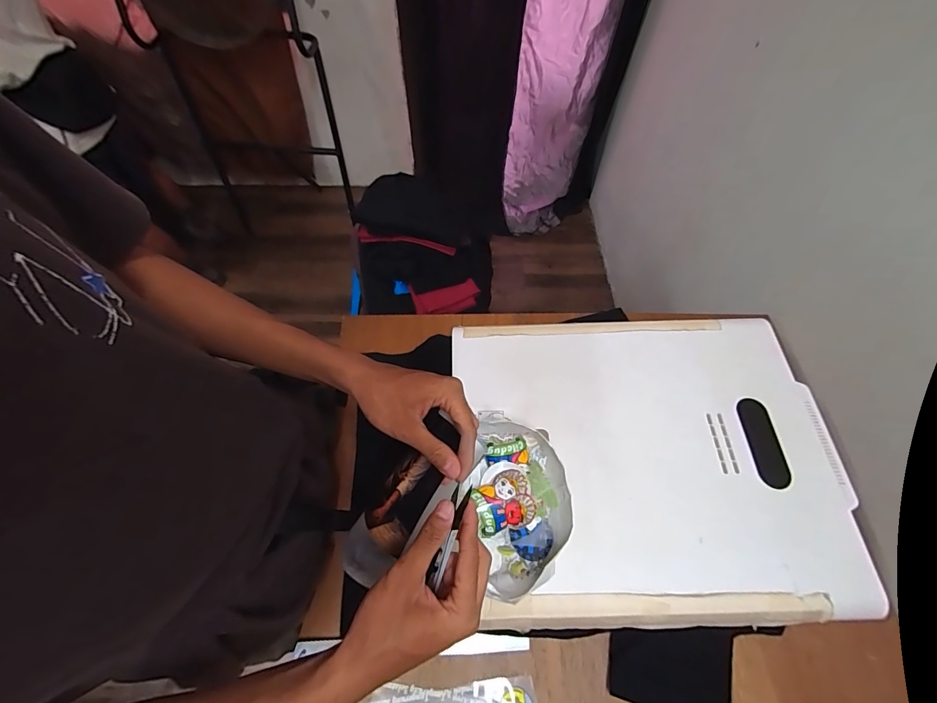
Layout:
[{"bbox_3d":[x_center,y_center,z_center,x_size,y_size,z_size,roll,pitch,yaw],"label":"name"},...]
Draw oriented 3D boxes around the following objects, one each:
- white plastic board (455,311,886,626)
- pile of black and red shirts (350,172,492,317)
[{"bbox_3d":[0.238,0.135,0.543,0.480,0.014,0.398,-2,64,0],"label":"white plastic board"},{"bbox_3d":[-0.118,-0.253,1.046,0.355,0.269,0.263,4,63,1],"label":"pile of black and red shirts"}]

